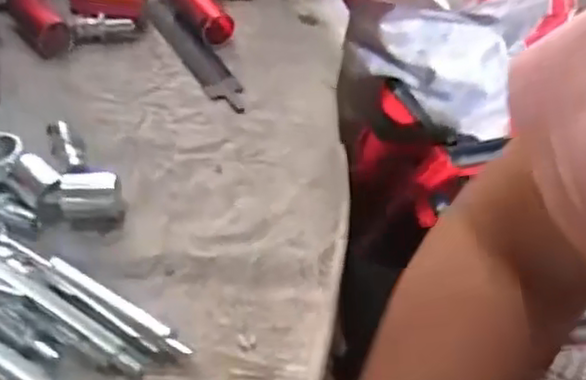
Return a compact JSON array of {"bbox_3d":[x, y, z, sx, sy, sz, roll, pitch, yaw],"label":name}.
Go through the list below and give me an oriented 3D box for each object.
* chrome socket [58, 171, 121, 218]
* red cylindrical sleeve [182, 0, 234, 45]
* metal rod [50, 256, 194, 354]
[{"bbox_3d":[-0.129,0.004,0.432,0.036,0.022,0.022,-3,46,-7],"label":"chrome socket"},{"bbox_3d":[-0.076,-0.154,0.584,0.022,0.029,0.074,-18,50,-20],"label":"red cylindrical sleeve"},{"bbox_3d":[-0.097,0.063,0.383,0.102,0.012,0.008,28,51,22],"label":"metal rod"}]

